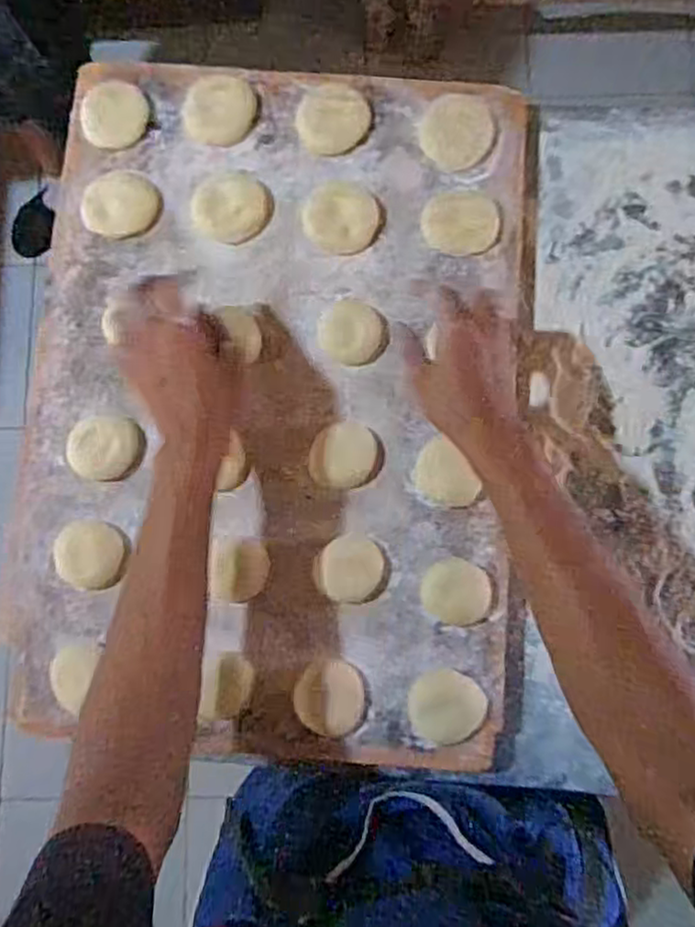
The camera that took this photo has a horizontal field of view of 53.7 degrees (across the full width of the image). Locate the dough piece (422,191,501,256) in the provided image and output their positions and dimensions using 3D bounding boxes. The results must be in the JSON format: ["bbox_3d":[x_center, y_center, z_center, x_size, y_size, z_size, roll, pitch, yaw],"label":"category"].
[{"bbox_3d":[0.103,-0.219,0.620,0.067,0.008,0.060,8,81,3],"label":"dough piece"}]

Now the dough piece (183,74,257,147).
[{"bbox_3d":[-0.117,-0.326,0.632,0.062,0.010,0.063,0,81,2],"label":"dough piece"}]

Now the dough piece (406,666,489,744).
[{"bbox_3d":[0.080,0.195,0.552,0.059,0.018,0.056,0,81,2],"label":"dough piece"}]

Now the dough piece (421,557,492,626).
[{"bbox_3d":[0.091,0.107,0.569,0.057,0.006,0.051,21,82,5],"label":"dough piece"}]

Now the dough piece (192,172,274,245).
[{"bbox_3d":[-0.103,-0.230,0.617,0.070,0.015,0.063,16,82,4],"label":"dough piece"}]

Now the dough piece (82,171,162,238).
[{"bbox_3d":[-0.204,-0.233,0.620,0.068,0.015,0.057,-29,81,-3],"label":"dough piece"}]

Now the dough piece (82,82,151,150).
[{"bbox_3d":[-0.213,-0.319,0.629,0.059,0.011,0.057,-3,81,1],"label":"dough piece"}]

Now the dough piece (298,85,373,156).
[{"bbox_3d":[-0.013,-0.316,0.629,0.065,0.009,0.061,0,81,2],"label":"dough piece"}]

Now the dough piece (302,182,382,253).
[{"bbox_3d":[-0.005,-0.221,0.612,0.064,0.011,0.062,0,81,2],"label":"dough piece"}]

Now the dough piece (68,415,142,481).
[{"bbox_3d":[-0.208,-0.014,0.588,0.062,0.022,0.053,-1,81,2],"label":"dough piece"}]

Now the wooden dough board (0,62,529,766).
[{"bbox_3d":[-0.065,-0.065,0.596,0.413,0.031,0.591,3,81,2],"label":"wooden dough board"}]

